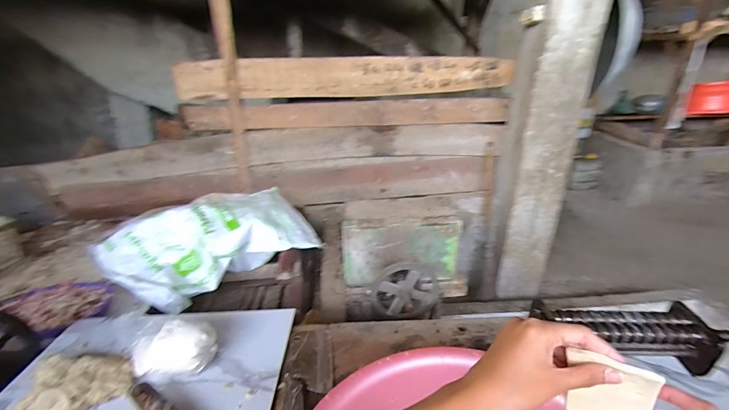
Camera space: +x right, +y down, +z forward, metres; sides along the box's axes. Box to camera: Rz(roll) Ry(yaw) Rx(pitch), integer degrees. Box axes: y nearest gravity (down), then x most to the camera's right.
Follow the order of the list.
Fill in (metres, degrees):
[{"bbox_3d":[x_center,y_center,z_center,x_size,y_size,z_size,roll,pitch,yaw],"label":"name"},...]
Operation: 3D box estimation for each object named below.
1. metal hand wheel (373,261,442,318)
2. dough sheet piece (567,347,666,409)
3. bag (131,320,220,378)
[{"bbox_3d":[0.125,0.257,1.056,0.202,0.191,0.093,-3,25,-4],"label":"metal hand wheel"},{"bbox_3d":[0.195,0.150,0.283,0.061,0.054,0.010,8,10,26],"label":"dough sheet piece"},{"bbox_3d":[-0.357,0.262,0.653,0.148,0.071,0.070,1,25,3],"label":"bag"}]

